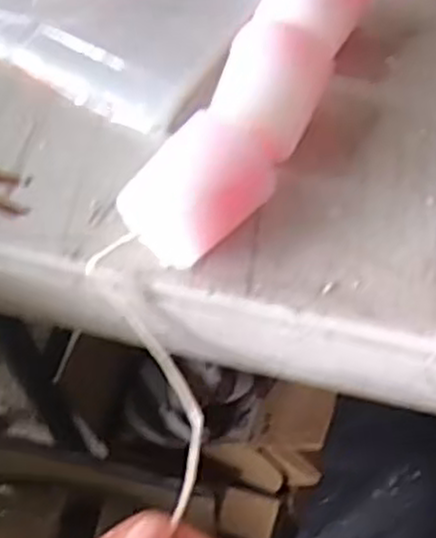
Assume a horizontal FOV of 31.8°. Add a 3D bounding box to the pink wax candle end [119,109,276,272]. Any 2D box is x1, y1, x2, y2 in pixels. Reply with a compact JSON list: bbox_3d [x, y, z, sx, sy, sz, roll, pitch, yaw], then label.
[{"bbox_3d":[-0.006,-0.024,0.261,0.047,0.035,0.033,-39,66,-19],"label":"pink wax candle end"}]

